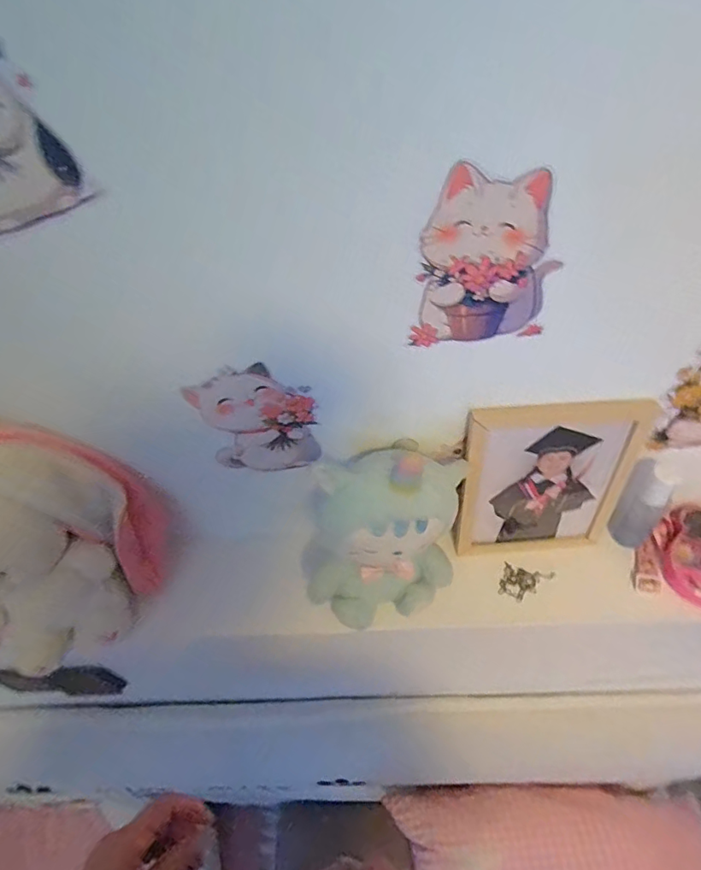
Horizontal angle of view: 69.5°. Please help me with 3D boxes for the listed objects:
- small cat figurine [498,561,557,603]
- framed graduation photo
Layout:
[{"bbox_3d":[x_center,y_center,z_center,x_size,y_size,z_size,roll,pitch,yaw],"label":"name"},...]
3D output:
[{"bbox_3d":[0.208,0.177,0.597,0.060,0.013,0.044,10,52,14],"label":"small cat figurine"},{"bbox_3d":[0.209,0.054,0.552,0.184,0.220,0.047,-6,50,1],"label":"framed graduation photo"}]

